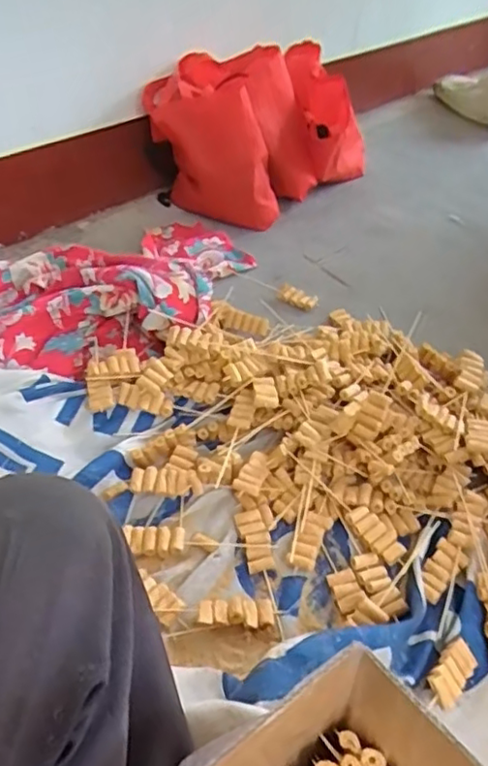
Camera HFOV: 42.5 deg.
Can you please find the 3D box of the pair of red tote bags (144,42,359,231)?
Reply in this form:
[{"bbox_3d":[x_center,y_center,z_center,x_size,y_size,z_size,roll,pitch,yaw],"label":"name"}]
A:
[{"bbox_3d":[0.059,-0.657,1.621,0.336,0.320,0.498,33,51,29],"label":"pair of red tote bags"}]

